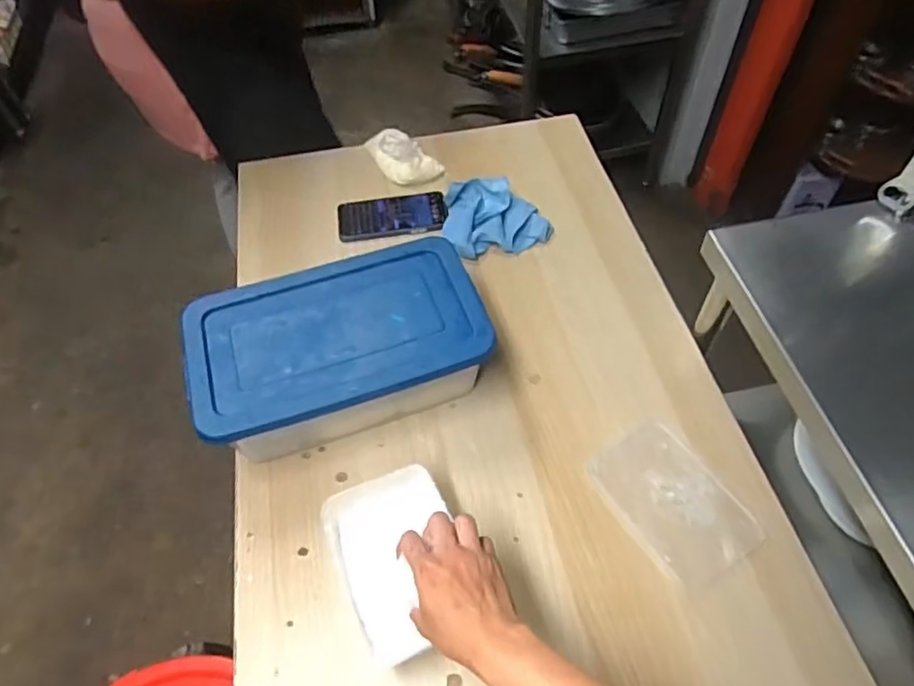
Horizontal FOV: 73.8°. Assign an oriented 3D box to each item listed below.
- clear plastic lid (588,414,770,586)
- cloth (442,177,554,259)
[{"bbox_3d":[0.240,0.172,0.680,0.123,0.010,0.177,-28,59,-16],"label":"clear plastic lid"},{"bbox_3d":[0.057,-0.193,0.920,0.155,0.048,0.119,-10,55,-5],"label":"cloth"}]

